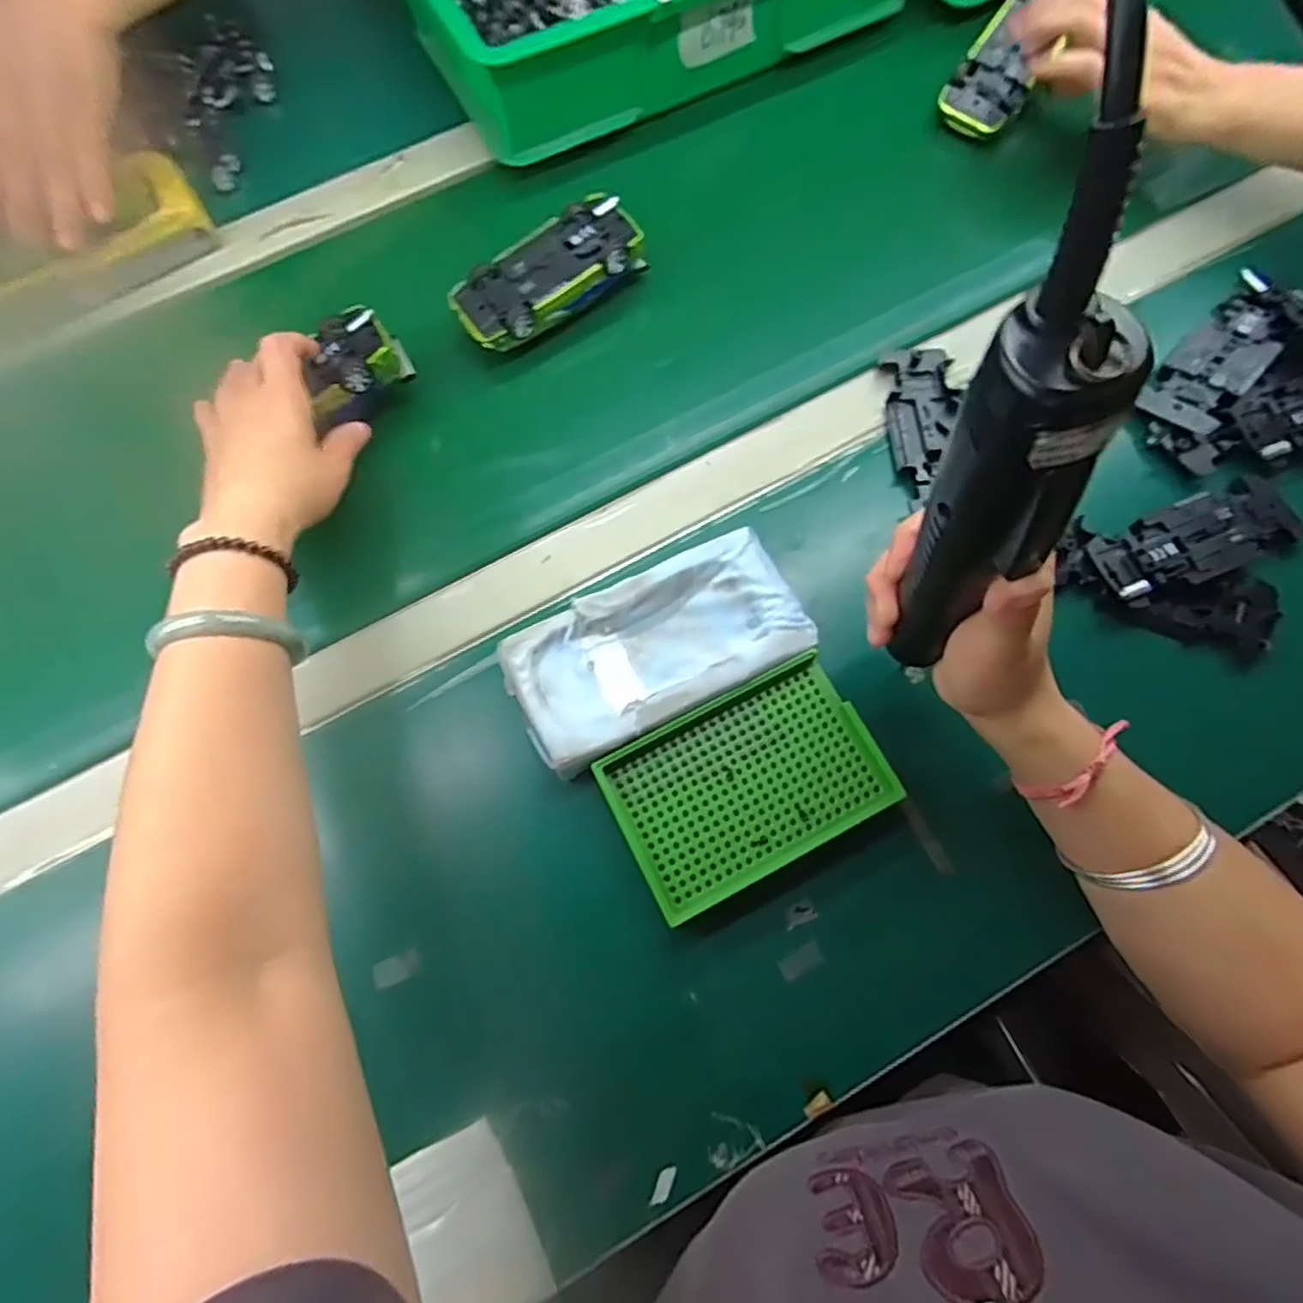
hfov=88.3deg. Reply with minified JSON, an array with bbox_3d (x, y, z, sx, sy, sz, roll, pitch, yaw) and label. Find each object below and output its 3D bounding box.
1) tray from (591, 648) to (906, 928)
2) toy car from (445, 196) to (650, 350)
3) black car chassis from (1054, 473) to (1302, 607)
[{"bbox_3d":[0.050,0.068,0.352,0.136,0.018,0.090,-26,74,-7],"label":"tray"},{"bbox_3d":[-0.070,-0.251,0.463,0.131,0.051,0.061,-40,76,-11],"label":"toy car"},{"bbox_3d":[0.310,-0.064,0.394,0.134,0.018,0.055,-15,73,-4],"label":"black car chassis"}]

